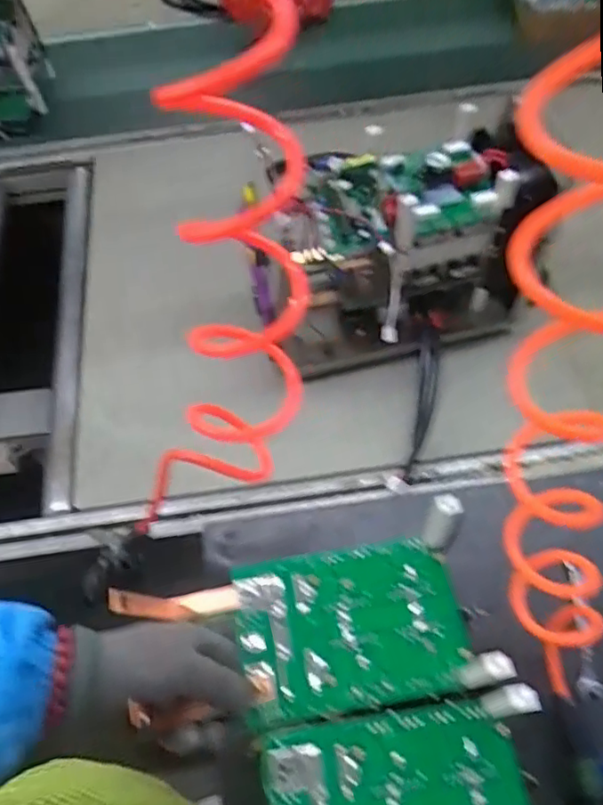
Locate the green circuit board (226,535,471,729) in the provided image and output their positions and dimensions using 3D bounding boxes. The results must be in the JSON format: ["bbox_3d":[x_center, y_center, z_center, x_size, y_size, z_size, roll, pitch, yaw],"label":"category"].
[{"bbox_3d":[0.036,0.167,0.448,0.162,0.010,0.113,-10,60,-2],"label":"green circuit board"}]

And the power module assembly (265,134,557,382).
[{"bbox_3d":[0.107,-0.155,0.658,0.254,0.217,0.125,-14,60,-4],"label":"power module assembly"}]

